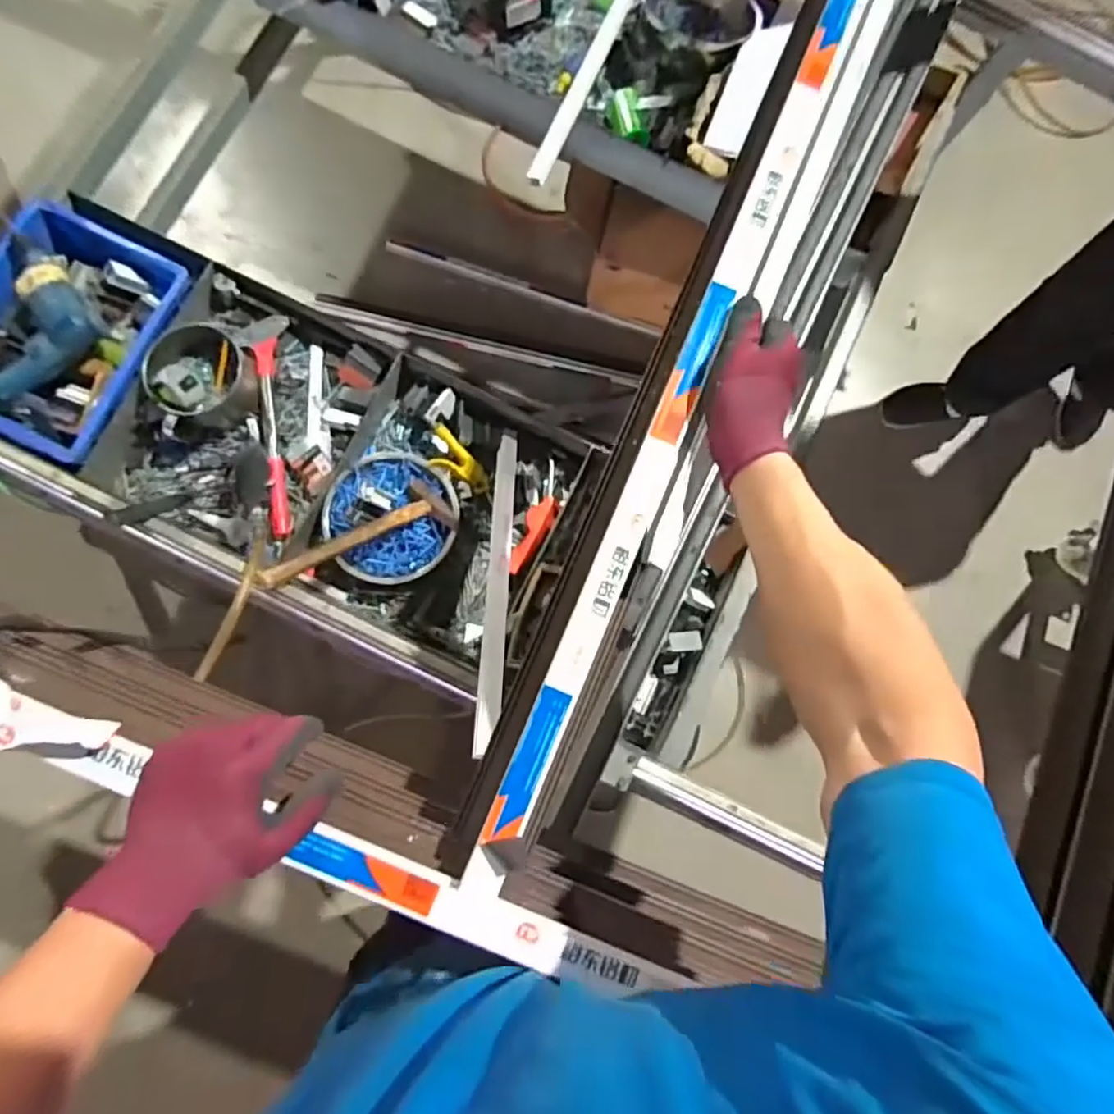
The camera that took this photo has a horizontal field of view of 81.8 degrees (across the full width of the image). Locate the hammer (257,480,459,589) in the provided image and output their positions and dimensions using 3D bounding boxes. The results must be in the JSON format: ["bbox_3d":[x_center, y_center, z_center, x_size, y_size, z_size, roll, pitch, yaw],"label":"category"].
[{"bbox_3d":[-0.268,-0.031,0.899,0.298,0.039,0.093,-33,85,-44],"label":"hammer"}]

